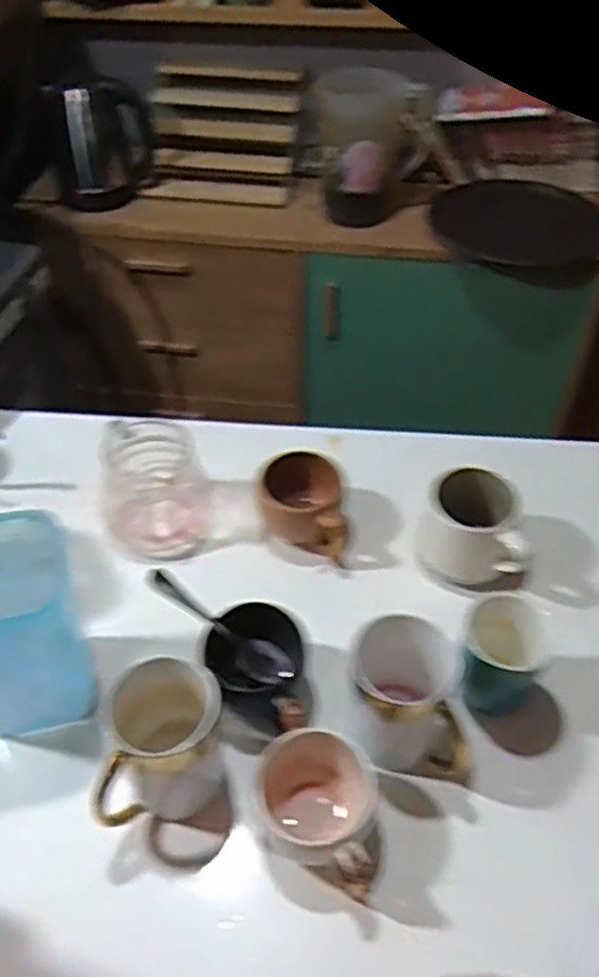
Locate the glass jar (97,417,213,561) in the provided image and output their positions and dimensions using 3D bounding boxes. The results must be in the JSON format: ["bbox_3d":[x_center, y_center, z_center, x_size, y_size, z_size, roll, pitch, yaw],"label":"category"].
[{"bbox_3d":[-0.135,0.001,0.697,0.096,0.090,0.101,0,46,0],"label":"glass jar"}]

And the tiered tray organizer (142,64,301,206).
[{"bbox_3d":[-0.156,-0.716,1.532,0.294,0.191,0.201,4,46,4],"label":"tiered tray organizer"}]

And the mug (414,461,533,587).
[{"bbox_3d":[0.156,0.037,0.662,0.100,0.079,0.071,20,49,19],"label":"mug"}]

